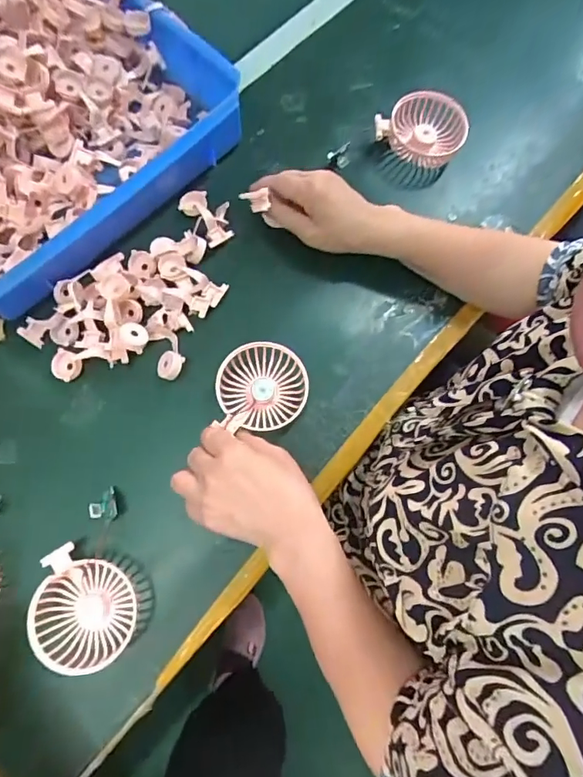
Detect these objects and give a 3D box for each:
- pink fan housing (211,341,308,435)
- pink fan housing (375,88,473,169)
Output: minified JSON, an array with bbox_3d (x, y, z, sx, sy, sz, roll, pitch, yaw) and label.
[{"bbox_3d":[-0.029,0.000,0.481,0.087,0.034,0.083,3,74,-1],"label":"pink fan housing"},{"bbox_3d":[0.152,-0.310,0.563,0.104,0.031,0.085,7,74,1],"label":"pink fan housing"}]

